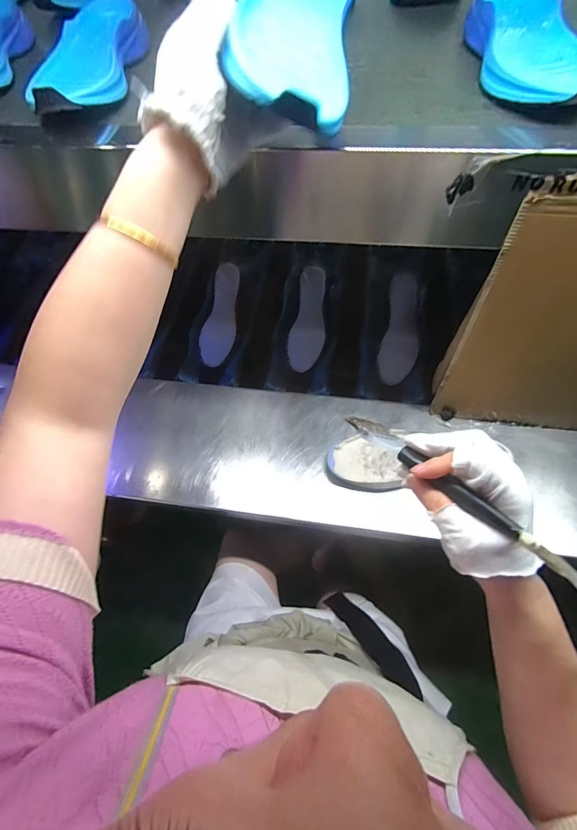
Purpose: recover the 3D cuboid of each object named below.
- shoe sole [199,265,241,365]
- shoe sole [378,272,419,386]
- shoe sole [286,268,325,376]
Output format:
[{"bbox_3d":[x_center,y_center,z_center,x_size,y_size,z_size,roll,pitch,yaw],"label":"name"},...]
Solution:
[{"bbox_3d":[-0.146,-0.220,0.809,0.065,0.025,0.223,11,91,10],"label":"shoe sole"},{"bbox_3d":[0.230,-0.175,0.752,0.072,0.011,0.222,7,90,7],"label":"shoe sole"},{"bbox_3d":[0.045,-0.206,0.786,0.071,0.010,0.228,7,83,8],"label":"shoe sole"}]

